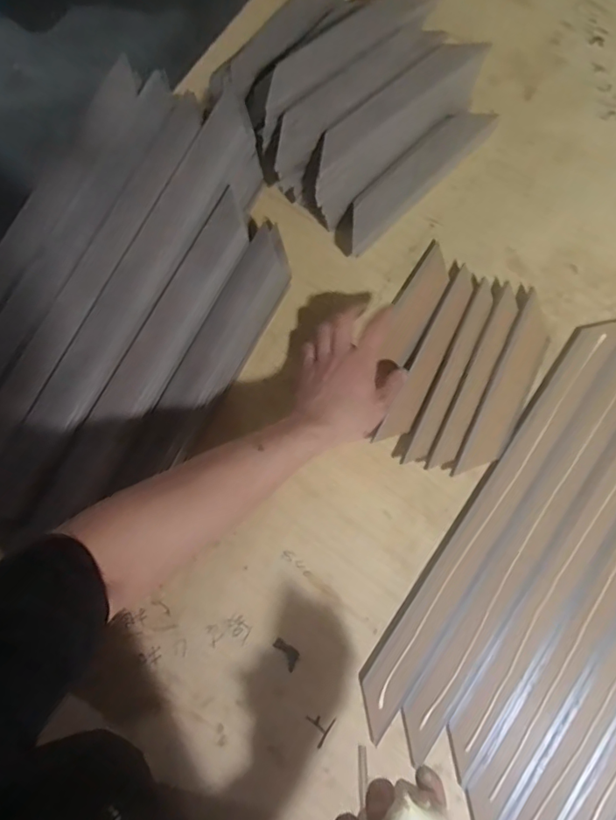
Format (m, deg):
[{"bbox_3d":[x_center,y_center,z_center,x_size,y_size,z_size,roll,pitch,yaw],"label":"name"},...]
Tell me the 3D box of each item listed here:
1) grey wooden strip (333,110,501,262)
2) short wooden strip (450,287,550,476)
[{"bbox_3d":[0.120,-0.265,0.589,0.219,0.040,0.049,-43,82,-5],"label":"grey wooden strip"},{"bbox_3d":[0.220,-0.025,0.555,0.044,0.007,0.216,25,84,7],"label":"short wooden strip"}]

